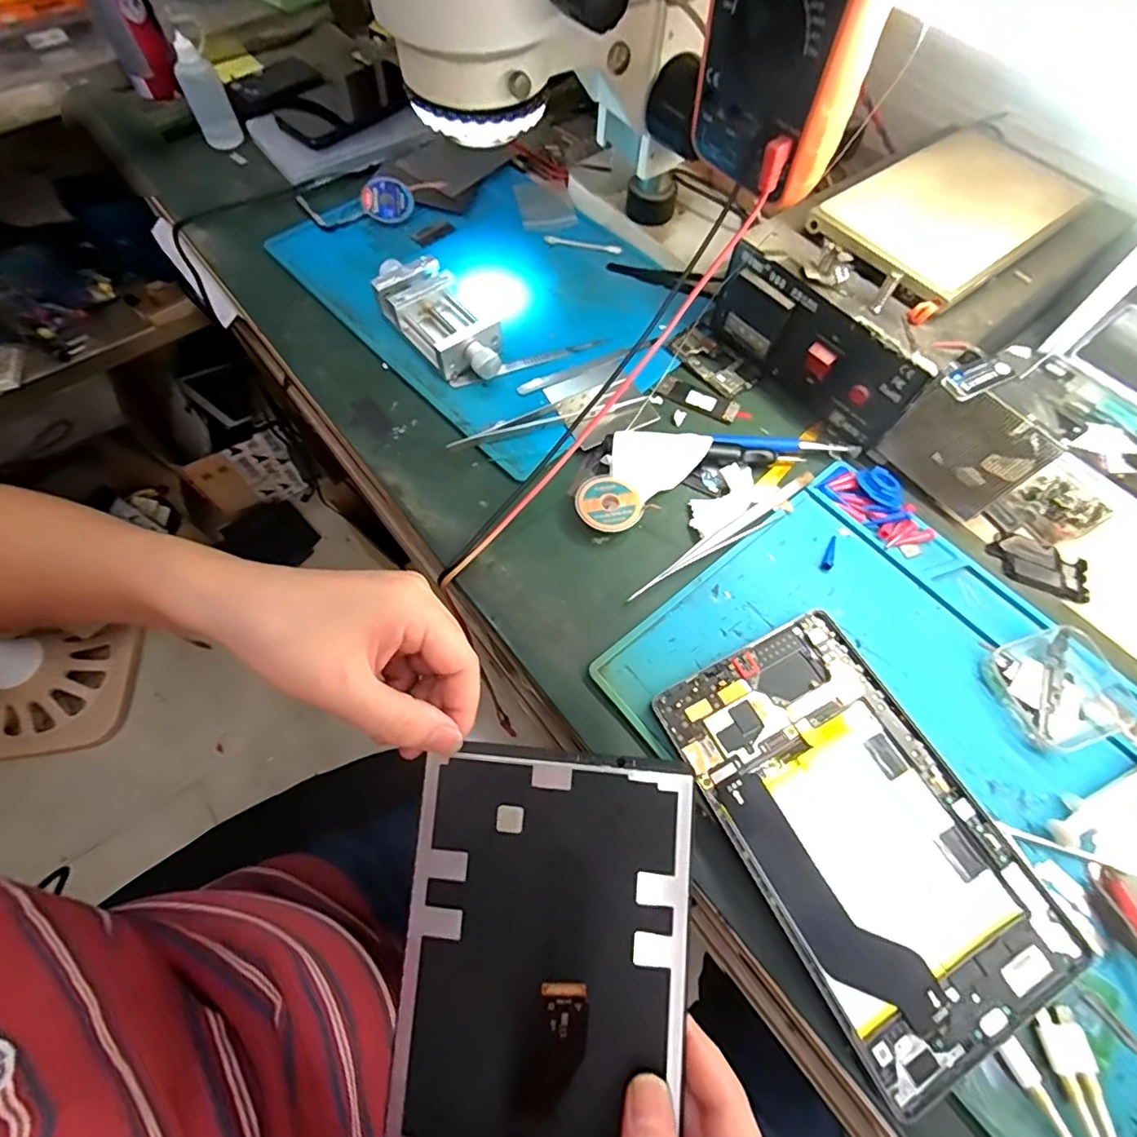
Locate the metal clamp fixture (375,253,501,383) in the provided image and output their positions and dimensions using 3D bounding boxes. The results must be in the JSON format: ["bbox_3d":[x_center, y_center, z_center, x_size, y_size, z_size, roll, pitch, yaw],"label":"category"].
[{"bbox_3d":[-0.102,-0.198,0.438,0.060,0.033,0.128,-34,69,-15],"label":"metal clamp fixture"}]

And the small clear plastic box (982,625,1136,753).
[{"bbox_3d":[0.293,0.069,0.324,0.072,0.015,0.061,-18,66,-8],"label":"small clear plastic box"}]

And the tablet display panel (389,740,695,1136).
[{"bbox_3d":[-0.012,0.183,0.237,0.121,0.005,0.199,4,80,6],"label":"tablet display panel"}]

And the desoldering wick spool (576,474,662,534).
[{"bbox_3d":[0.028,-0.044,0.379,0.042,0.012,0.045,0,65,0],"label":"desoldering wick spool"}]

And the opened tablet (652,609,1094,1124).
[{"bbox_3d":[0.151,0.133,0.294,0.126,0.012,0.204,-26,67,-12],"label":"opened tablet"}]

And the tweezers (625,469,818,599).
[{"bbox_3d":[0.107,-0.021,0.370,0.157,0.008,0.016,-32,69,-14],"label":"tweezers"}]

